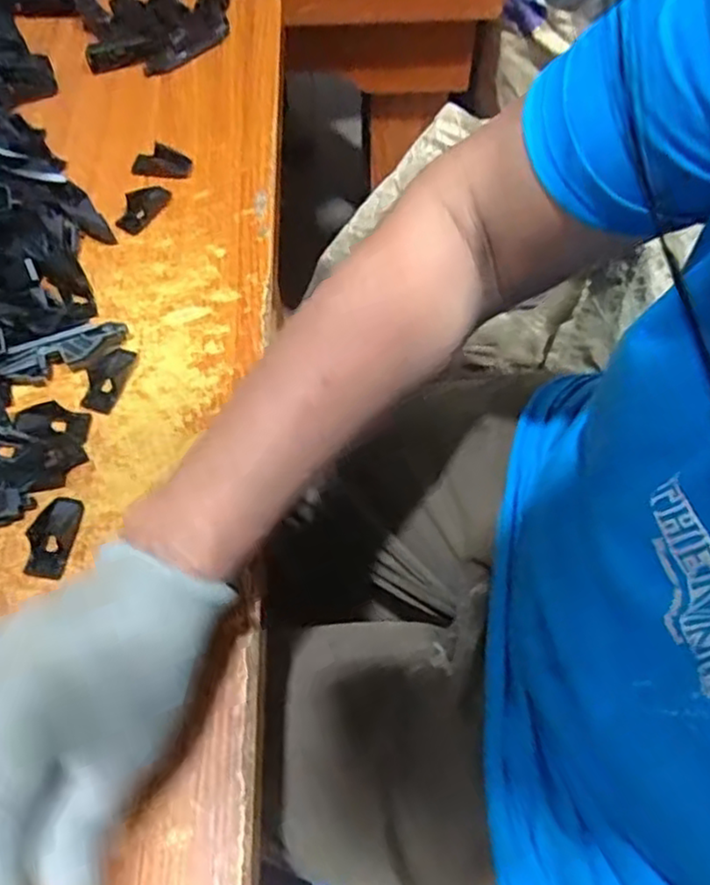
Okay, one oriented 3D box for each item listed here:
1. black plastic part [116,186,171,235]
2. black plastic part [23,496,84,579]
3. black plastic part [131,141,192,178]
[{"bbox_3d":[-0.144,-0.160,0.473,0.021,0.010,0.043,28,64,16],"label":"black plastic part"},{"bbox_3d":[-0.154,0.047,0.357,0.021,0.007,0.042,6,60,4],"label":"black plastic part"},{"bbox_3d":[-0.137,-0.198,0.492,0.042,0.013,0.023,6,60,4],"label":"black plastic part"}]

